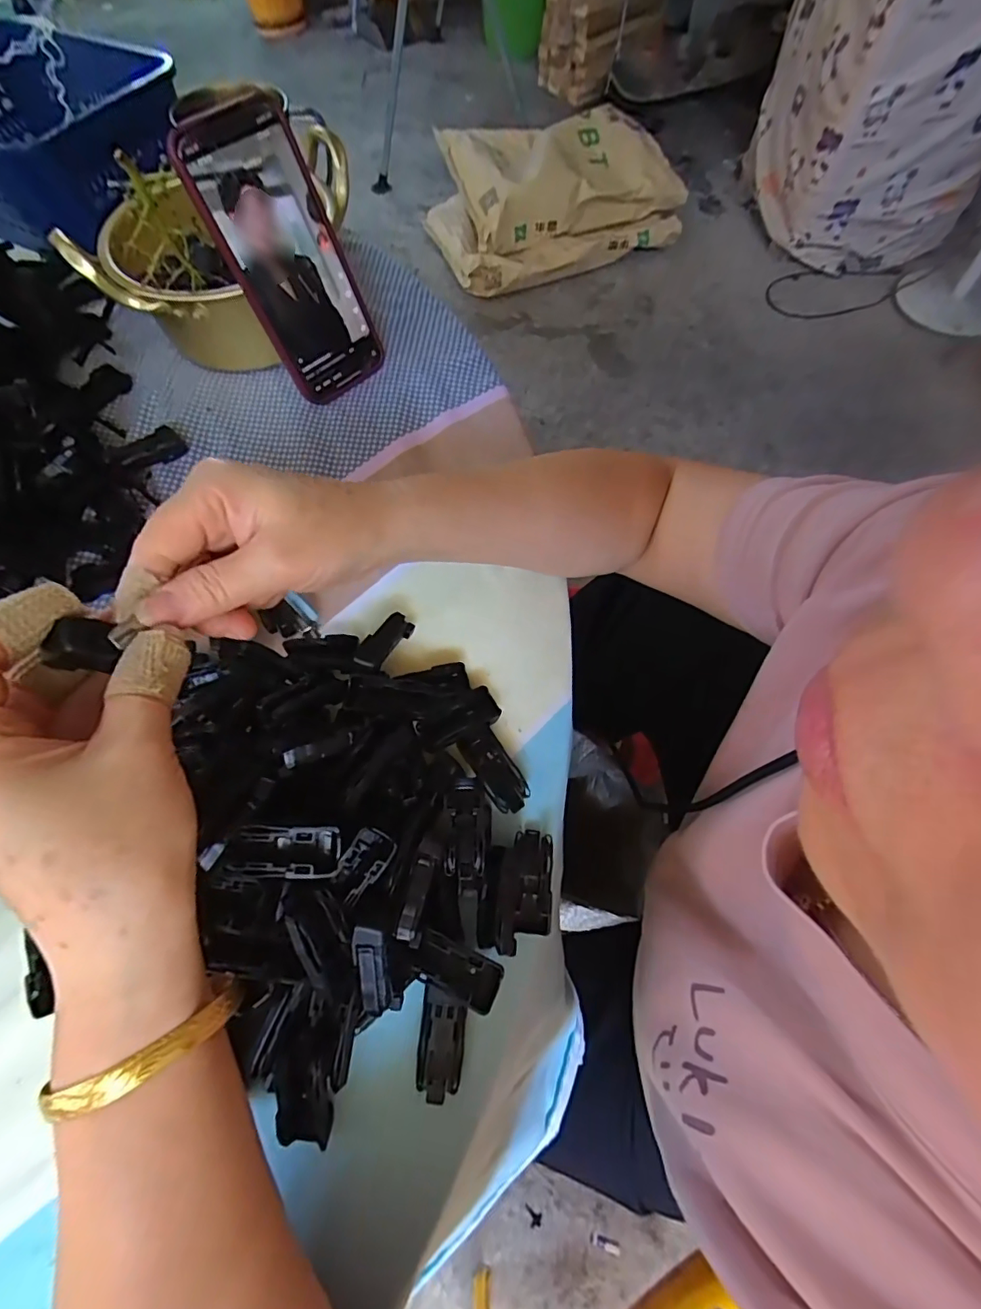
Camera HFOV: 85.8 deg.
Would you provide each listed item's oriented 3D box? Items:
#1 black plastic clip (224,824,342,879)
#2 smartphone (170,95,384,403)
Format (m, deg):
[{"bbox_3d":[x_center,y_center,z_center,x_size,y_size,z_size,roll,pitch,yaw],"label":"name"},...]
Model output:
[{"bbox_3d":[-0.084,0.081,0.216,0.041,0.012,0.019,0,66,0],"label":"black plastic clip"},{"bbox_3d":[-0.133,-0.264,0.361,0.074,0.158,0.017,-42,48,-17],"label":"smartphone"}]

